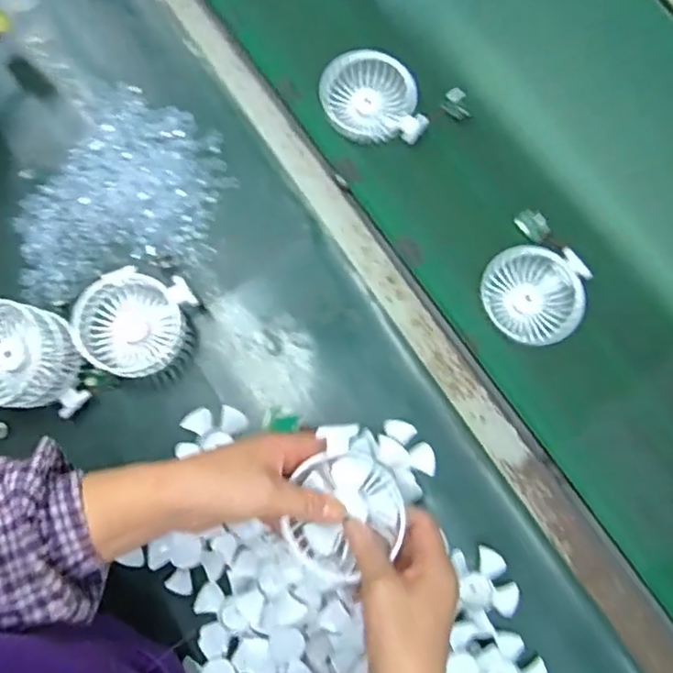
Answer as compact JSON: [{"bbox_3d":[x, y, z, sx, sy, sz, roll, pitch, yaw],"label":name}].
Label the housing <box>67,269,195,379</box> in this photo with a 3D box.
[{"bbox_3d":[-0.185,-0.011,0.567,0.088,0.047,0.096,0,78,0],"label":"housing"}]

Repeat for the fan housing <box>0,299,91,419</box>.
[{"bbox_3d":[-0.282,0.020,0.554,0.108,0.061,0.089,6,78,1],"label":"fan housing"}]

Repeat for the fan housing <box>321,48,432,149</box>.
[{"bbox_3d":[0.035,-0.240,0.629,0.097,0.029,0.093,-10,79,-2],"label":"fan housing"}]

